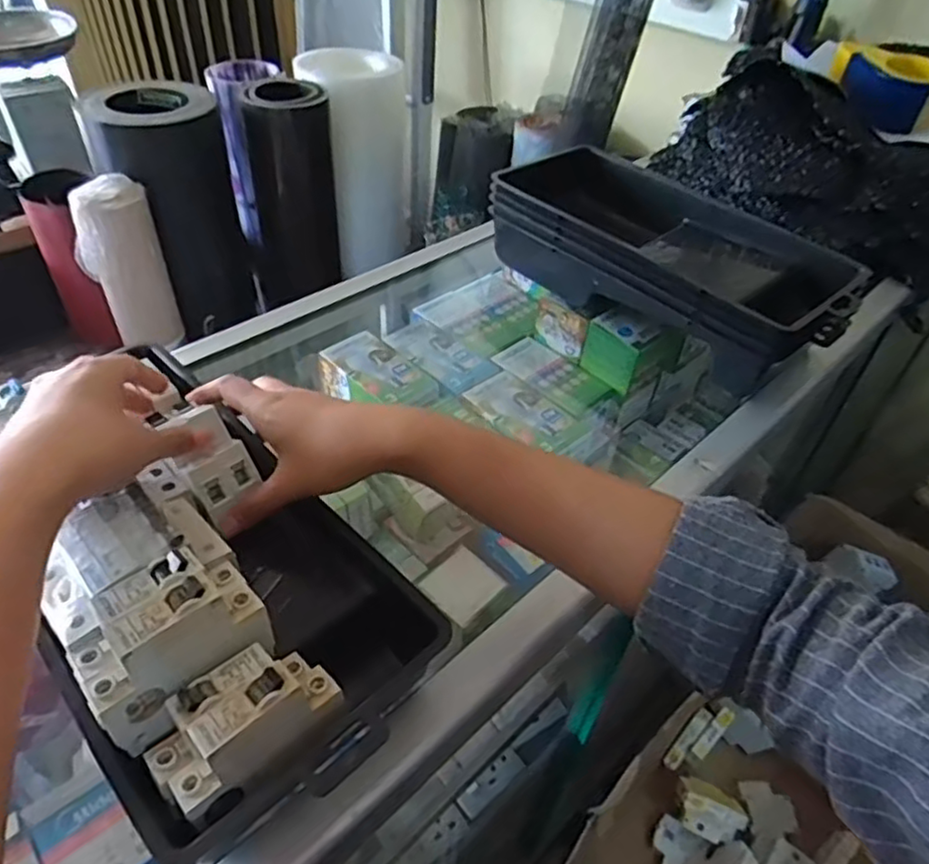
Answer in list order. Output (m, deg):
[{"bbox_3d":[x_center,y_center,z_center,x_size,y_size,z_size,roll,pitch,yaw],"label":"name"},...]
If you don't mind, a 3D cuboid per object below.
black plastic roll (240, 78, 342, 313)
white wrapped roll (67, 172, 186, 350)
[{"bbox_3d":[-0.371,-0.492,1.439,0.178,0.461,0.137,-8,45,-13],"label":"black plastic roll"},{"bbox_3d":[-0.614,-0.299,1.217,0.137,0.292,0.091,-19,48,-23],"label":"white wrapped roll"}]

